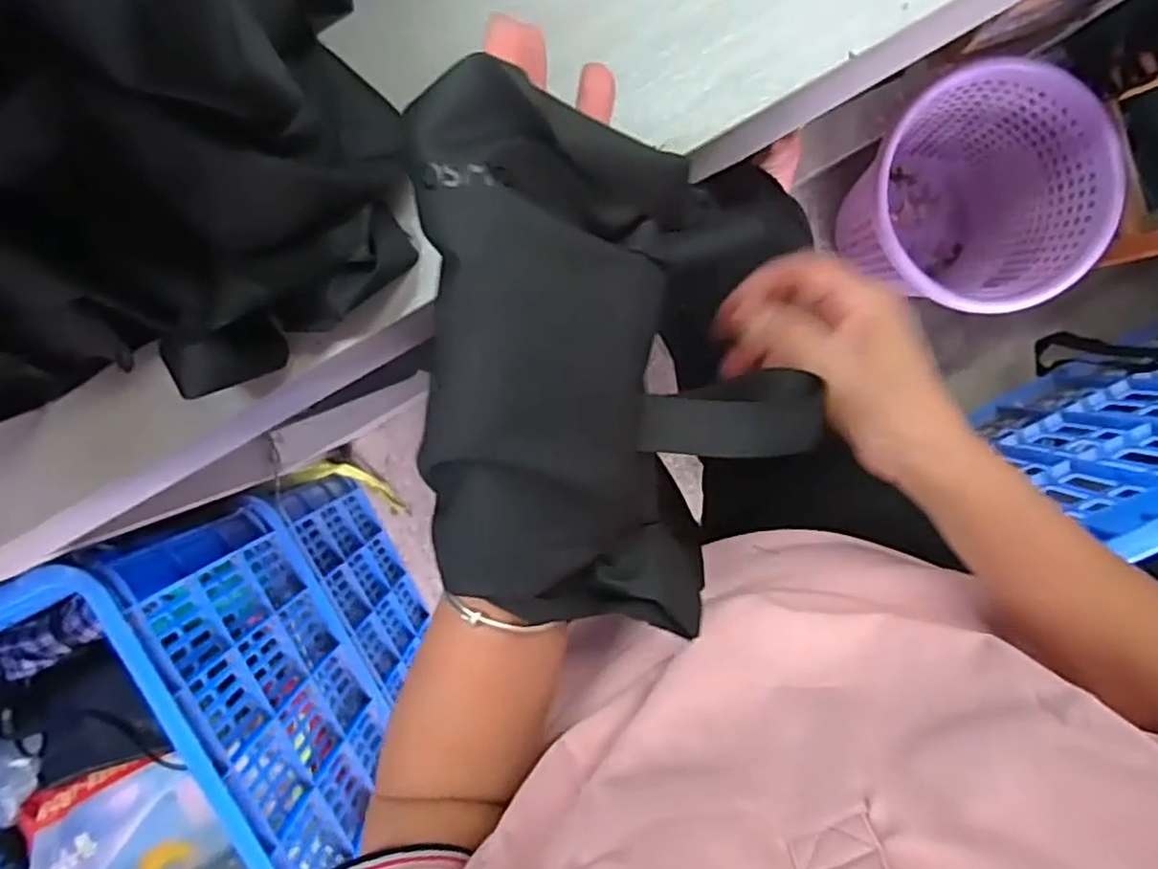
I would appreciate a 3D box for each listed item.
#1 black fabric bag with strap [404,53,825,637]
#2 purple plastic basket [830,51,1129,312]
[{"bbox_3d":[0.018,-0.016,0.287,0.155,0.086,0.198,5,96,1],"label":"black fabric bag with strap"},{"bbox_3d":[0.486,-0.301,0.957,0.263,0.290,0.272,-1,96,1],"label":"purple plastic basket"}]

